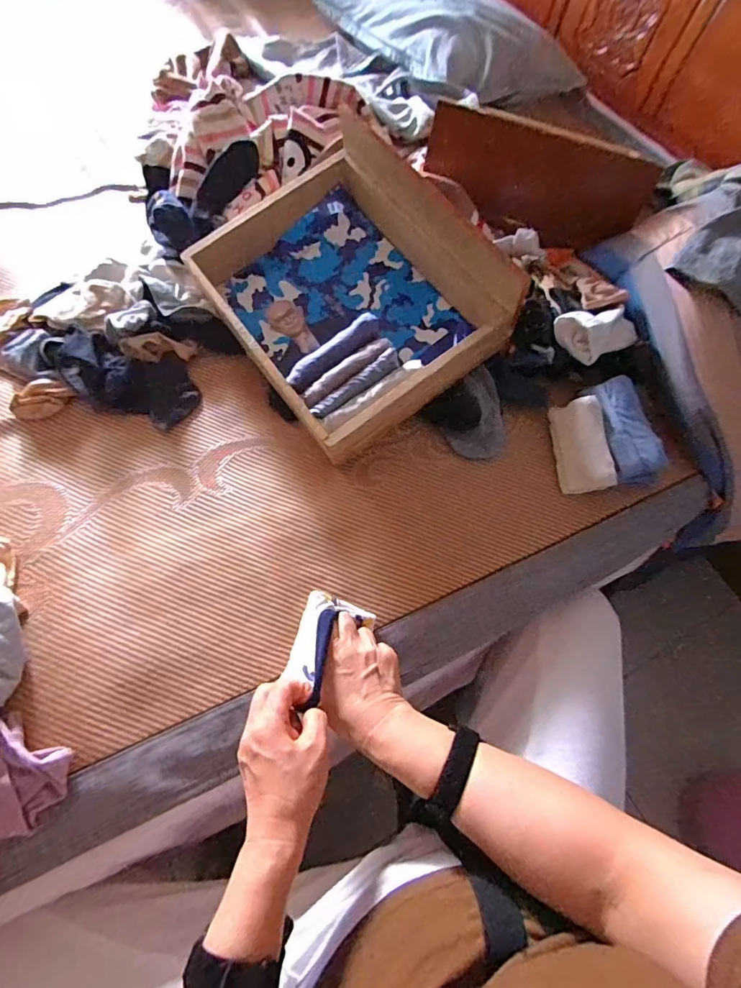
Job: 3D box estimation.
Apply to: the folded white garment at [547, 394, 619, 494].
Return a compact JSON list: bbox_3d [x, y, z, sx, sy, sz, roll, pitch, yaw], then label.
[{"bbox_3d":[0.281,-0.066,0.620,0.060,0.051,0.127,-1,61,-4],"label":"folded white garment"}]

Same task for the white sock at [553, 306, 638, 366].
[{"bbox_3d":[0.324,-0.230,0.654,0.118,0.037,0.072,-19,64,-13],"label":"white sock"}]

